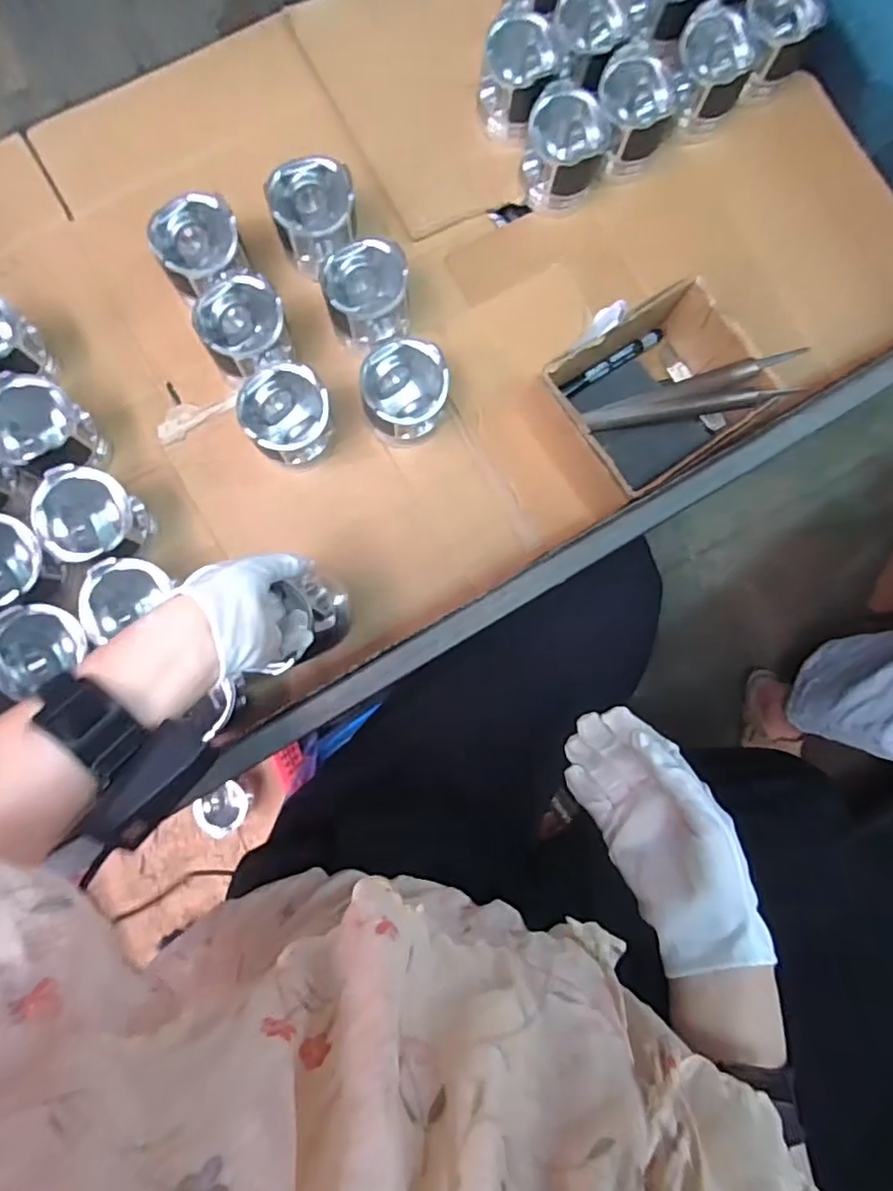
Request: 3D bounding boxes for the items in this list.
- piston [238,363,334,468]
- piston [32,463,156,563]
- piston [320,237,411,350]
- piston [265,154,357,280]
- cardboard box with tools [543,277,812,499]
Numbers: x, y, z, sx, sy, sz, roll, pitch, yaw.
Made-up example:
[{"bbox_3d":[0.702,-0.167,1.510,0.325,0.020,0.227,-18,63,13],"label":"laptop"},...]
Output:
[{"bbox_3d":[-0.154,-0.174,0.606,0.081,0.093,0.082,0,86,-2],"label":"piston"},{"bbox_3d":[-0.326,-0.070,0.573,0.079,0.079,0.081,0,86,-2],"label":"piston"},{"bbox_3d":[-0.080,-0.298,0.621,0.083,0.079,0.086,-1,86,-2],"label":"piston"},{"bbox_3d":[-0.133,-0.385,0.626,0.084,0.069,0.085,0,86,-2],"label":"piston"},{"bbox_3d":[0.205,-0.199,0.615,0.192,0.099,0.143,-33,87,-4],"label":"cardboard box with tools"}]

